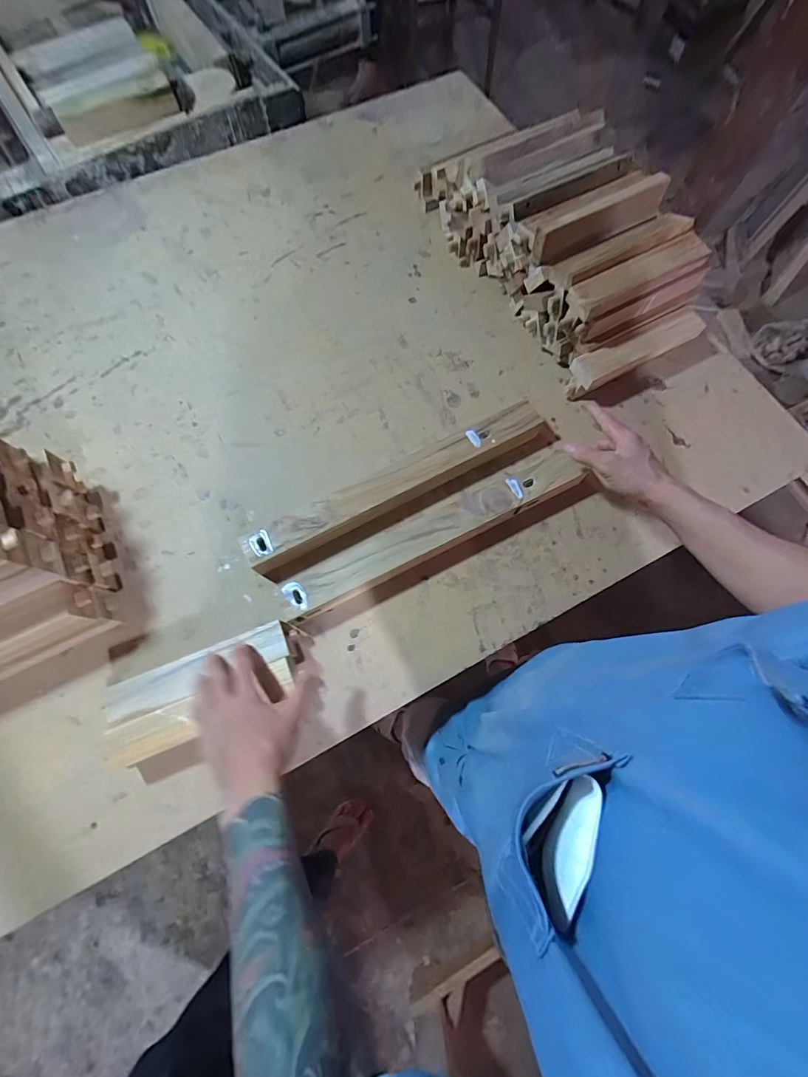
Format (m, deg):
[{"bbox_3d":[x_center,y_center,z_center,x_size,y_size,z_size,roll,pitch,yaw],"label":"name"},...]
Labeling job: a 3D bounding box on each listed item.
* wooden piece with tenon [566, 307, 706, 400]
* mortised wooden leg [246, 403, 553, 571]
[{"bbox_3d":[0.359,-0.283,0.658,0.226,0.066,0.053,-27,74,-9],"label":"wooden piece with tenon"},{"bbox_3d":[-0.003,-0.081,0.599,0.453,0.051,0.063,-28,74,-9],"label":"mortised wooden leg"}]

